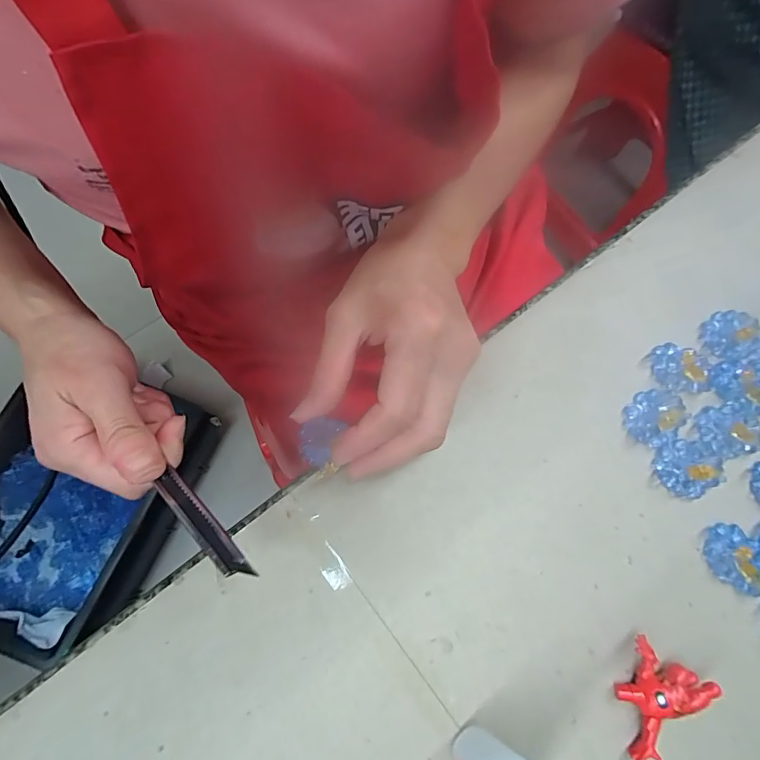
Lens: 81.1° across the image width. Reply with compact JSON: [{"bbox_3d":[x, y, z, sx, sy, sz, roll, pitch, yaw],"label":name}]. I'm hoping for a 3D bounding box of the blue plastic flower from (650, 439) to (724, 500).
[{"bbox_3d":[0.173,0.050,0.251,0.034,0.008,0.031,0,69,-1],"label":"blue plastic flower"}]

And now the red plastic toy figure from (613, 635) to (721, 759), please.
[{"bbox_3d":[0.128,0.152,0.207,0.034,0.014,0.047,32,72,11],"label":"red plastic toy figure"}]

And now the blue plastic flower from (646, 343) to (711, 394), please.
[{"bbox_3d":[0.182,-0.008,0.269,0.032,0.006,0.029,7,69,2],"label":"blue plastic flower"}]

